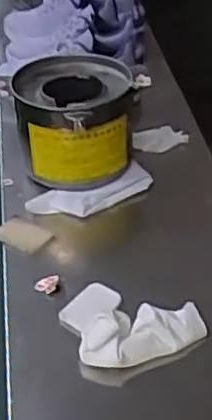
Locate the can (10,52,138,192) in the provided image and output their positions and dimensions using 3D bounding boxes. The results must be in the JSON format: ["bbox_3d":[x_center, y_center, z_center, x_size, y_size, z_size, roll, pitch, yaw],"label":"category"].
[{"bbox_3d":[-0.039,-0.106,0.815,0.133,0.115,0.144,-1,38,1],"label":"can"}]

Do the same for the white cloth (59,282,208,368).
[{"bbox_3d":[0.023,0.102,0.628,0.121,0.039,0.108,-15,40,-17],"label":"white cloth"}]

